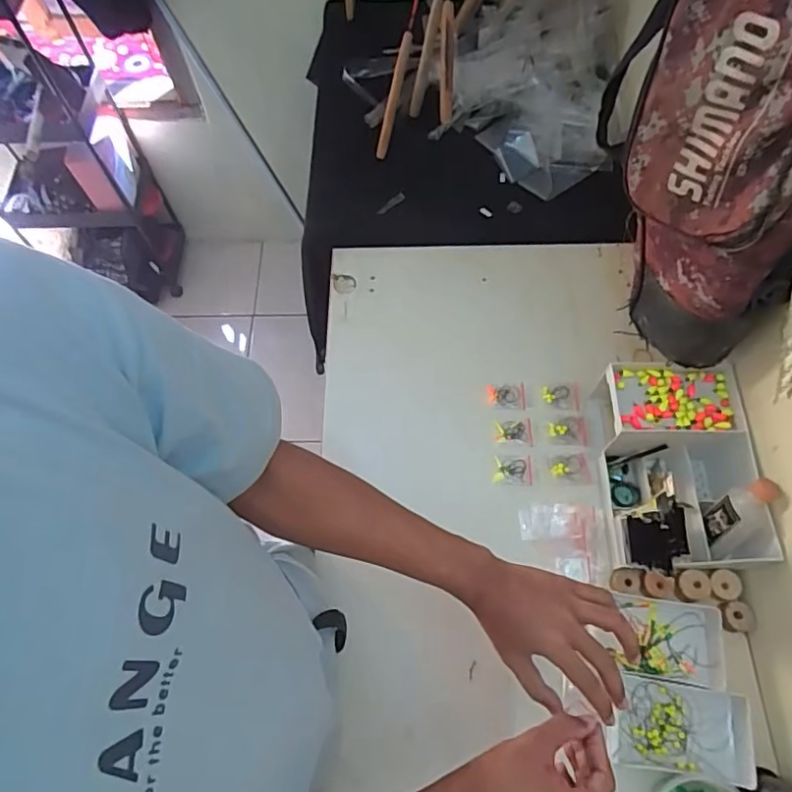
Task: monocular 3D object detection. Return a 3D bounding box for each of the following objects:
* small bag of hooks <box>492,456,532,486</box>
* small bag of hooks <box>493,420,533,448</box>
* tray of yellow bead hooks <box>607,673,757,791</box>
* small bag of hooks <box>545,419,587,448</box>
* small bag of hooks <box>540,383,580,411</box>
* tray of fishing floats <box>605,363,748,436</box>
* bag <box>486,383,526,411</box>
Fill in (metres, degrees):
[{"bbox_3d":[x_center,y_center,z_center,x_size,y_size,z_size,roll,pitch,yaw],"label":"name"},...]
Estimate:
[{"bbox_3d":[0.147,0.094,0.705,0.048,0.004,0.038,0,66,1],"label":"small bag of hooks"},{"bbox_3d":[0.153,0.046,0.727,0.051,0.004,0.036,0,66,1],"label":"small bag of hooks"},{"bbox_3d":[0.290,0.342,0.573,0.125,0.042,0.082,7,66,4],"label":"tray of yellow bead hooks"},{"bbox_3d":[0.222,0.046,0.727,0.052,0.008,0.040,3,66,2],"label":"small bag of hooks"},{"bbox_3d":[0.219,0.001,0.745,0.049,0.006,0.038,1,66,1],"label":"small bag of hooks"},{"bbox_3d":[0.329,0.004,0.651,0.147,0.020,0.088,2,66,2],"label":"tray of fishing floats"},{"bbox_3d":[0.148,0.001,0.745,0.050,0.008,0.037,-2,66,0],"label":"bag"}]

